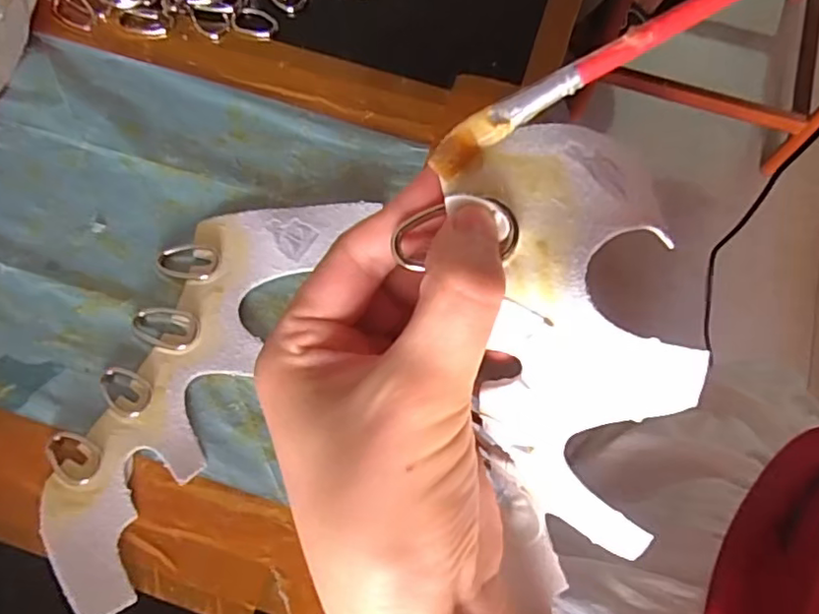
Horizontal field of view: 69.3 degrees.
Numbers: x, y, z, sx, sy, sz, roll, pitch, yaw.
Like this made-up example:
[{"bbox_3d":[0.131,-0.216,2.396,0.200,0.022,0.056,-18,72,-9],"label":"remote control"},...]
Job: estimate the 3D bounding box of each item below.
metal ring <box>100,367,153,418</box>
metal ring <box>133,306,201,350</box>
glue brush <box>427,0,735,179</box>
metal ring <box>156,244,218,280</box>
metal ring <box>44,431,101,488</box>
[{"bbox_3d":[-0.134,0.039,0.278,0.029,0.004,0.020,40,74,12],"label":"metal ring"},{"bbox_3d":[-0.119,0.009,0.288,0.034,0.004,0.020,14,71,4],"label":"metal ring"},{"bbox_3d":[0.117,-0.096,0.143,0.250,0.005,0.013,-26,72,9],"label":"glue brush"},{"bbox_3d":[-0.113,-0.024,0.302,0.031,0.004,0.019,9,70,2],"label":"metal ring"},{"bbox_3d":[-0.152,0.067,0.265,0.029,0.004,0.020,33,73,10],"label":"metal ring"}]

